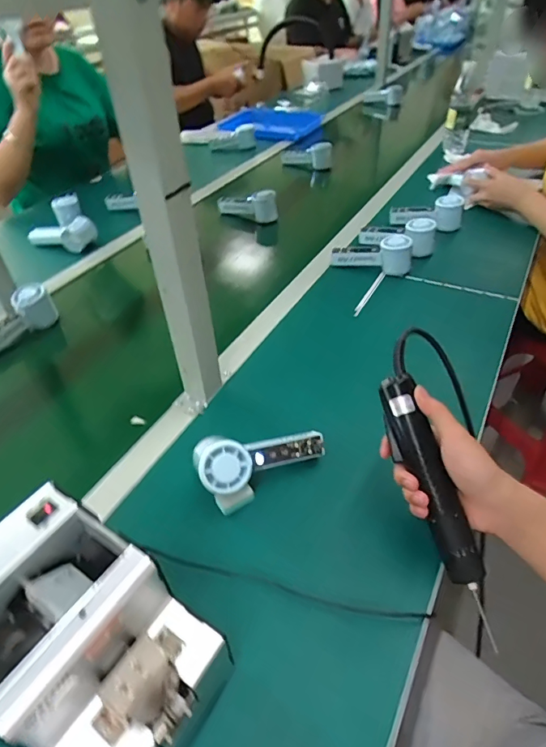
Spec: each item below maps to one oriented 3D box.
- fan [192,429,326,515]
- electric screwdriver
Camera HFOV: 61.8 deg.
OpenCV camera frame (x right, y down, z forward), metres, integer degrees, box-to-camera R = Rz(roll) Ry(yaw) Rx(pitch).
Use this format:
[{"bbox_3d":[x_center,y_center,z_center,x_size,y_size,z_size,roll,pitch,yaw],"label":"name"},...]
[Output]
[{"bbox_3d":[-0.010,0.103,0.529,0.150,0.088,0.053,-19,45,-16],"label":"fan"},{"bbox_3d":[0.157,0.114,0.436,0.033,0.028,0.233,-17,78,-13],"label":"electric screwdriver"}]

